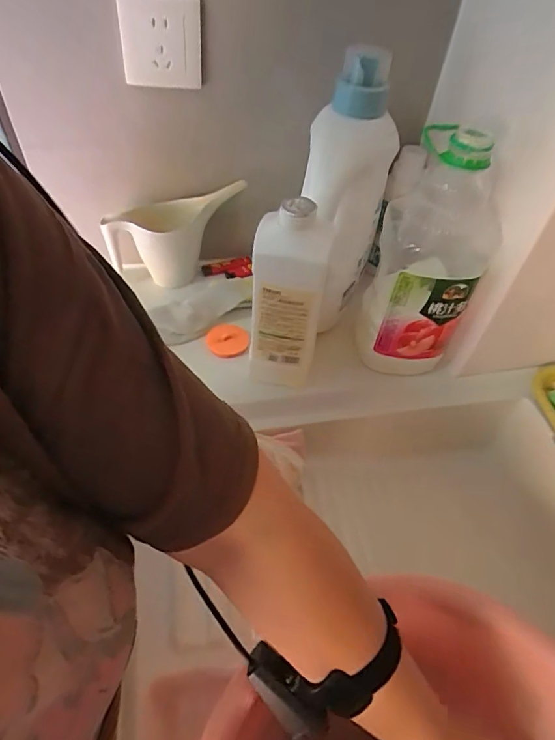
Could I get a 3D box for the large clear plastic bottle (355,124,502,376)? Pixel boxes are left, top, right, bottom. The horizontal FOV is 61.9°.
[{"bbox_3d":[0.172,-0.114,0.546,0.129,0.291,0.103,17,51,9],"label":"large clear plastic bottle"}]

